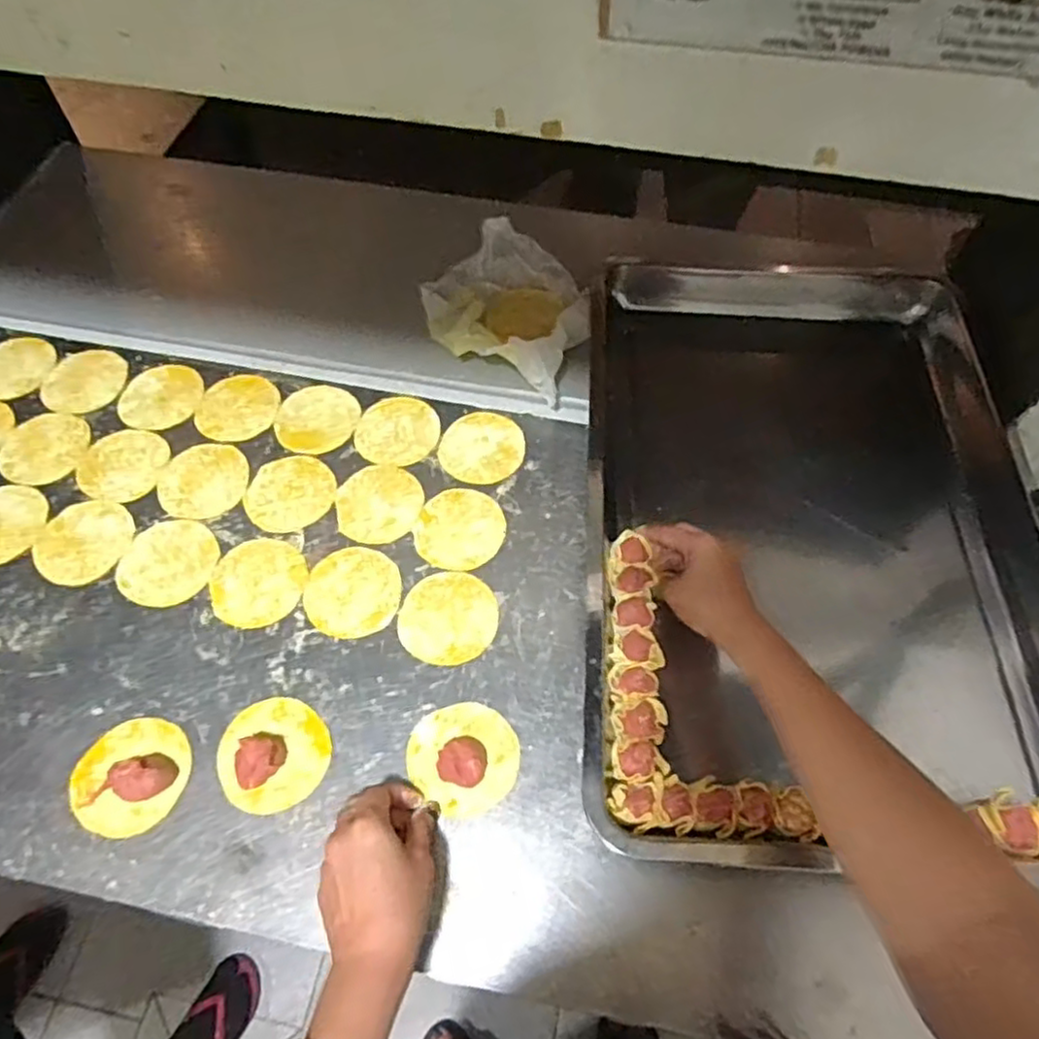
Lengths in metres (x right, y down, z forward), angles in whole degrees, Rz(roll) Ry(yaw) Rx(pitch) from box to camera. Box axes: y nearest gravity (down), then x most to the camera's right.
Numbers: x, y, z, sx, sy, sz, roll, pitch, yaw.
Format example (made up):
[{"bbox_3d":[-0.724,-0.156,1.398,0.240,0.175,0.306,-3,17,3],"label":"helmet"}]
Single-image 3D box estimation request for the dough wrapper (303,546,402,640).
[{"bbox_3d":[-0.145,0.062,0.613,0.080,0.004,0.083,-7,59,-5],"label":"dough wrapper"}]

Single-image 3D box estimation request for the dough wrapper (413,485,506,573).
[{"bbox_3d":[-0.054,0.007,0.646,0.080,0.004,0.083,0,59,-1],"label":"dough wrapper"}]

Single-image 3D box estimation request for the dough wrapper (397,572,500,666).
[{"bbox_3d":[-0.061,0.083,0.600,0.083,0.004,0.081,0,59,-1],"label":"dough wrapper"}]

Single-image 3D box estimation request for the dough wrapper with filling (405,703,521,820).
[{"bbox_3d":[-0.042,0.176,0.529,0.078,0.027,0.081,0,59,-1],"label":"dough wrapper with filling"}]

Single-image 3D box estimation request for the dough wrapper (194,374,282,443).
[{"bbox_3d":[-0.287,-0.115,0.716,0.080,0.004,0.086,-8,59,-6],"label":"dough wrapper"}]

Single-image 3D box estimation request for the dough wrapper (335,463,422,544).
[{"bbox_3d":[-0.132,-0.016,0.664,0.079,0.004,0.084,0,59,-1],"label":"dough wrapper"}]

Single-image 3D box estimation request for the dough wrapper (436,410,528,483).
[{"bbox_3d":[-0.037,-0.072,0.698,0.083,0.004,0.084,-1,61,2],"label":"dough wrapper"}]

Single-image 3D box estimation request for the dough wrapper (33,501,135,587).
[{"bbox_3d":[-0.395,0.019,0.635,0.076,0.004,0.083,0,59,-1],"label":"dough wrapper"}]

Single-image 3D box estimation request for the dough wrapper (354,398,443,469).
[{"bbox_3d":[-0.123,-0.090,0.705,0.083,0.006,0.080,0,59,-1],"label":"dough wrapper"}]

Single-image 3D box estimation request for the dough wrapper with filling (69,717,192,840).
[{"bbox_3d":[-0.294,0.190,0.525,0.081,0.020,0.083,0,59,-1],"label":"dough wrapper with filling"}]

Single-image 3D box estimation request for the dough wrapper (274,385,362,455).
[{"bbox_3d":[-0.204,-0.104,0.712,0.083,0.004,0.088,0,59,-1],"label":"dough wrapper"}]

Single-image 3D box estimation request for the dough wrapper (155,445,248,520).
[{"bbox_3d":[-0.303,-0.037,0.671,0.081,0.004,0.081,0,59,-1],"label":"dough wrapper"}]

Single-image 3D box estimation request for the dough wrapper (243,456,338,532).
[{"bbox_3d":[-0.216,-0.026,0.665,0.080,0.004,0.081,0,59,-1],"label":"dough wrapper"}]

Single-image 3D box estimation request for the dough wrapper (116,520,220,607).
[{"bbox_3d":[-0.313,0.036,0.623,0.084,0.004,0.083,0,59,-1],"label":"dough wrapper"}]

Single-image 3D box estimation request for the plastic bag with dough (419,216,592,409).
[{"bbox_3d":[-0.013,-0.230,0.752,0.196,0.067,0.161,27,62,15],"label":"plastic bag with dough"}]

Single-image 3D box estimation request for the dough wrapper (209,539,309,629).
[{"bbox_3d":[-0.228,0.053,0.614,0.079,0.004,0.083,0,59,-1],"label":"dough wrapper"}]

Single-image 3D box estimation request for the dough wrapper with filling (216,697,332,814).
[{"bbox_3d":[-0.190,0.175,0.534,0.081,0.024,0.085,-16,61,-10],"label":"dough wrapper with filling"}]

